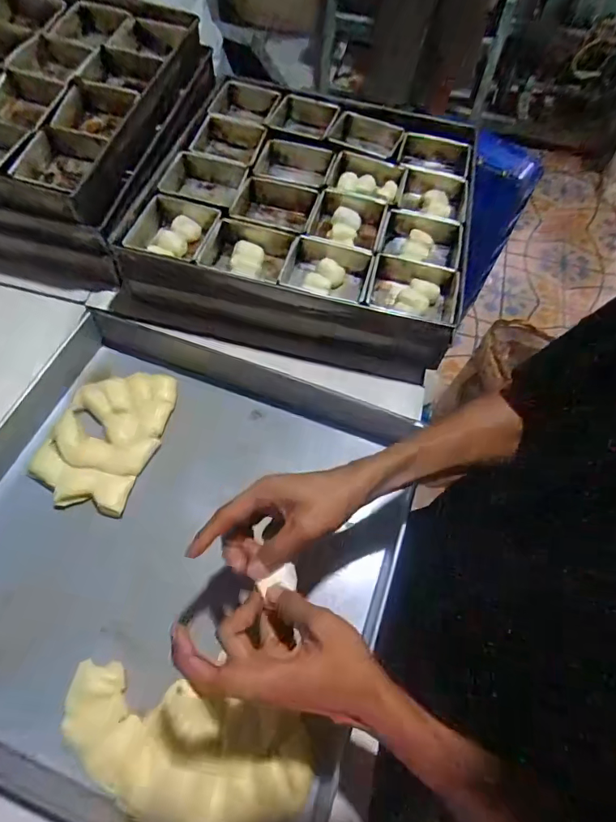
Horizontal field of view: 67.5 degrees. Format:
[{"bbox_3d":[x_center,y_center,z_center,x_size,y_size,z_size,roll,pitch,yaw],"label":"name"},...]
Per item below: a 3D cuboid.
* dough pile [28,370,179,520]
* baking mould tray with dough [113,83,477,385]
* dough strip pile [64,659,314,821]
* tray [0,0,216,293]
[{"bbox_3d":[-0.246,0.027,0.562,0.121,0.023,0.178,15,63,5],"label":"dough pile"},{"bbox_3d":[0.000,-0.313,0.703,0.467,0.094,0.474,11,63,3],"label":"baking mould tray with dough"},{"bbox_3d":[-0.114,0.309,0.417,0.225,0.026,0.099,13,63,4],"label":"dough strip pile"},{"bbox_3d":[-0.459,-0.465,0.734,0.483,0.162,0.495,8,62,2],"label":"tray"}]

